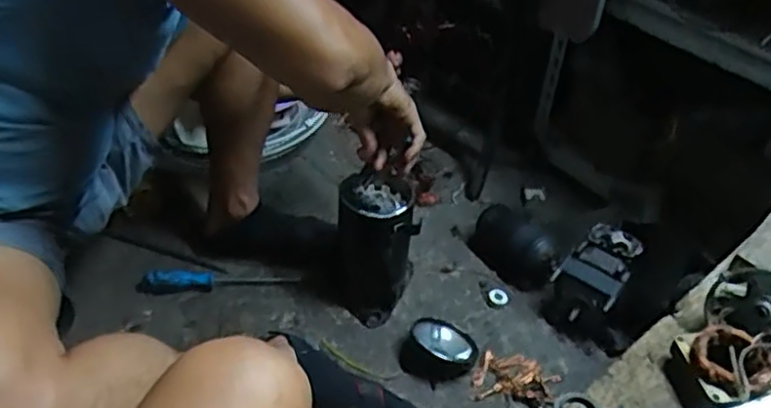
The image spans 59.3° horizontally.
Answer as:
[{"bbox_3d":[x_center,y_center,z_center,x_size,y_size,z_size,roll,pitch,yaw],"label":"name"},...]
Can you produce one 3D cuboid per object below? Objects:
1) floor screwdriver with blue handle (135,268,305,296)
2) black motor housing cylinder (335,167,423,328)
[{"bbox_3d":[-0.274,0.119,1.116,0.261,0.027,0.039,-3,39,-8],"label":"floor screwdriver with blue handle"},{"bbox_3d":[-0.016,0.072,1.077,0.128,0.204,0.131,3,39,0],"label":"black motor housing cylinder"}]

